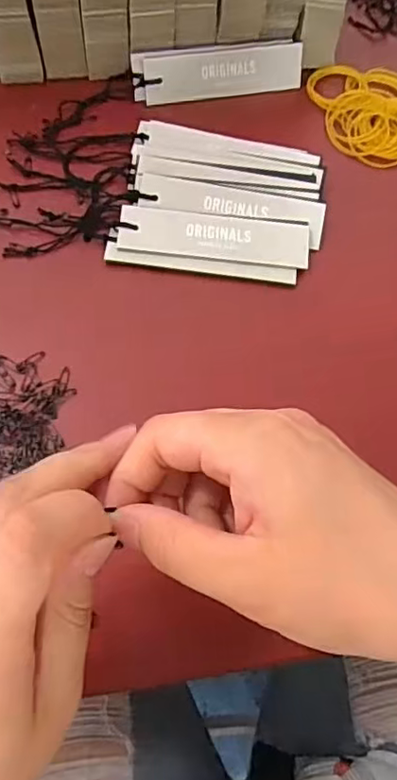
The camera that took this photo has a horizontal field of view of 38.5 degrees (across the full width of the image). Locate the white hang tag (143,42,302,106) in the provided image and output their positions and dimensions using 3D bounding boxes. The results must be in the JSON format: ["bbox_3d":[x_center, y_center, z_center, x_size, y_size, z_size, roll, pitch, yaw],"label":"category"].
[{"bbox_3d":[0.020,-0.245,0.440,0.125,0.032,0.004,-12,34,-11],"label":"white hang tag"}]

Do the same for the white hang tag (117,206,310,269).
[{"bbox_3d":[0.011,-0.102,0.377,0.124,0.004,0.035,5,71,-2],"label":"white hang tag"}]

